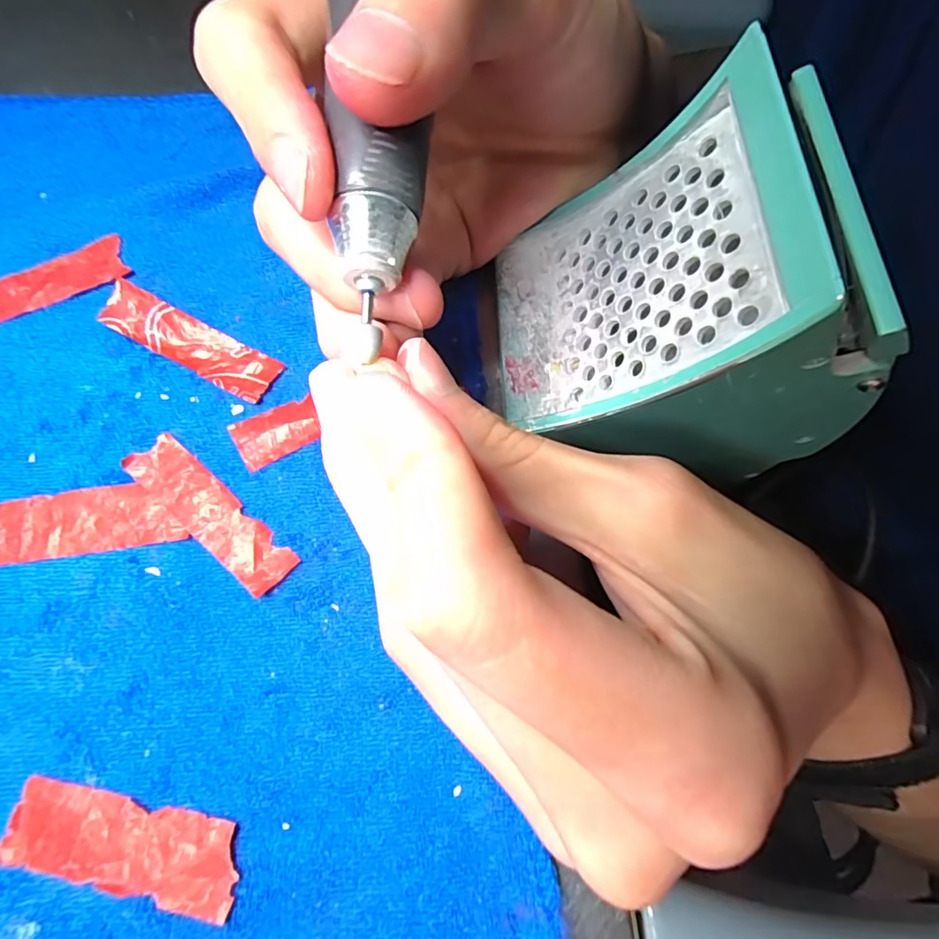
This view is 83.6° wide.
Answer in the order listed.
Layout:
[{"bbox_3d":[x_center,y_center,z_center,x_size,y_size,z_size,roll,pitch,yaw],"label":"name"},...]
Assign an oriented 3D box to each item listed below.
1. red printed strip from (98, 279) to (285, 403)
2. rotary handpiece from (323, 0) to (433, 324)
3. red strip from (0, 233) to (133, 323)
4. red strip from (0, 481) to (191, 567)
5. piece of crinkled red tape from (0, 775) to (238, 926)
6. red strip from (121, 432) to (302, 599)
[{"bbox_3d":[-0.089,-0.041,0.168,0.058,0.004,0.015,28,77,1],"label":"red printed strip"},{"bbox_3d":[-0.016,-0.134,0.115,0.023,0.022,0.200,1,84,1],"label":"rotary handpiece"},{"bbox_3d":[-0.145,-0.062,0.174,0.059,0.004,0.016,-22,74,-6],"label":"red strip"},{"bbox_3d":[-0.112,0.015,0.152,0.057,0.004,0.019,-9,73,-2],"label":"red strip"},{"bbox_3d":[-0.084,0.091,0.128,0.058,0.004,0.019,10,65,4],"label":"piece of crinkled red tape"},{"bbox_3d":[-0.076,0.013,0.154,0.058,0.004,0.015,40,78,11],"label":"red strip"}]

